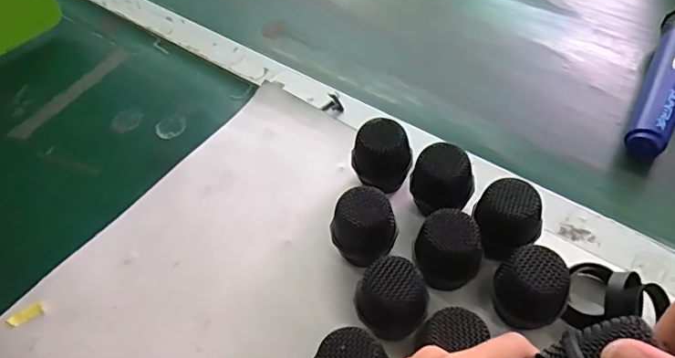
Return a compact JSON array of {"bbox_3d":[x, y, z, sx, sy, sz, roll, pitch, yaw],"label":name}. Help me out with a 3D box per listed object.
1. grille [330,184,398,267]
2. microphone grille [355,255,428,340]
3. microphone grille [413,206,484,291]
[{"bbox_3d":[0.019,0.039,0.380,0.042,0.059,0.039,-2,54,3],"label":"grille"},{"bbox_3d":[0.036,0.084,0.345,0.043,0.060,0.039,20,58,19],"label":"microphone grille"},{"bbox_3d":[0.077,0.056,0.363,0.047,0.060,0.044,20,58,19],"label":"microphone grille"}]

